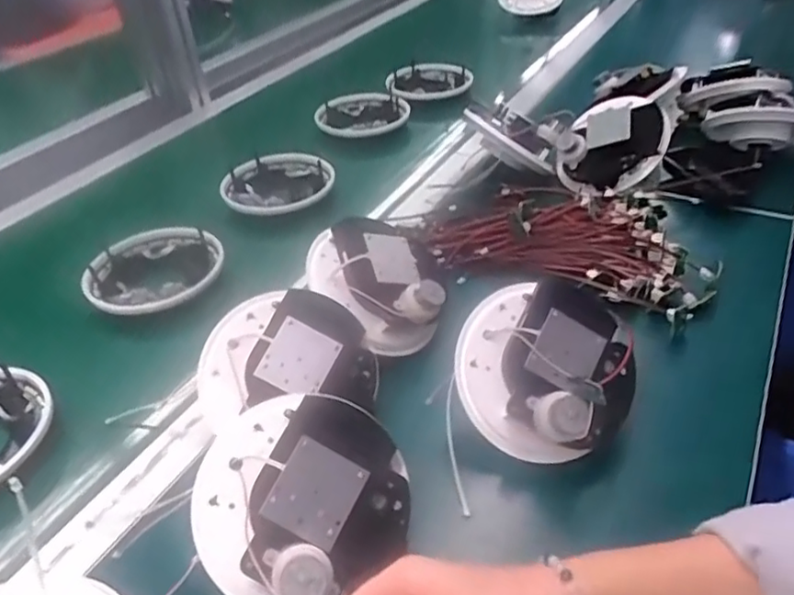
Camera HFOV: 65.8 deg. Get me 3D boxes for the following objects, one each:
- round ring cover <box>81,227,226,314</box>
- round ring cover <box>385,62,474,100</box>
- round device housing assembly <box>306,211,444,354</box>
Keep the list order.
[{"bbox_3d":[-0.245,-0.028,0.623,0.123,0.036,0.120,-2,40,2],"label":"round ring cover"},{"bbox_3d":[0.050,-0.338,0.967,0.135,0.026,0.149,-1,40,3],"label":"round ring cover"},{"bbox_3d":[-0.016,-0.014,0.521,0.119,0.062,0.121,15,64,6],"label":"round device housing assembly"}]

